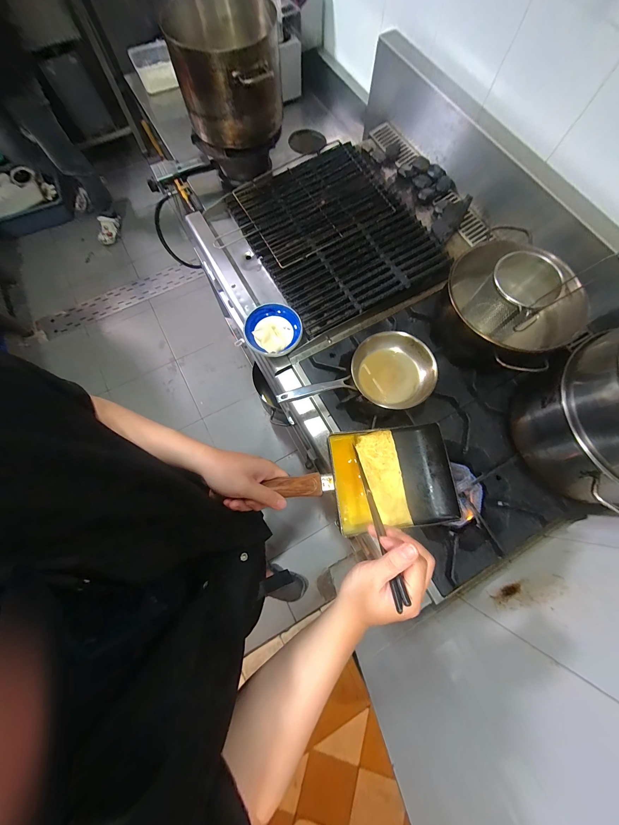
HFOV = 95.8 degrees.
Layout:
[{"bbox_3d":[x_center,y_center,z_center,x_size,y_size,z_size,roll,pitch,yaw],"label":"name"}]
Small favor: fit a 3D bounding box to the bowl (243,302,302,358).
[{"bbox_3d":[-0.096,-0.213,0.731,0.142,0.047,0.146,-25,76,-8],"label":"bowl"}]

